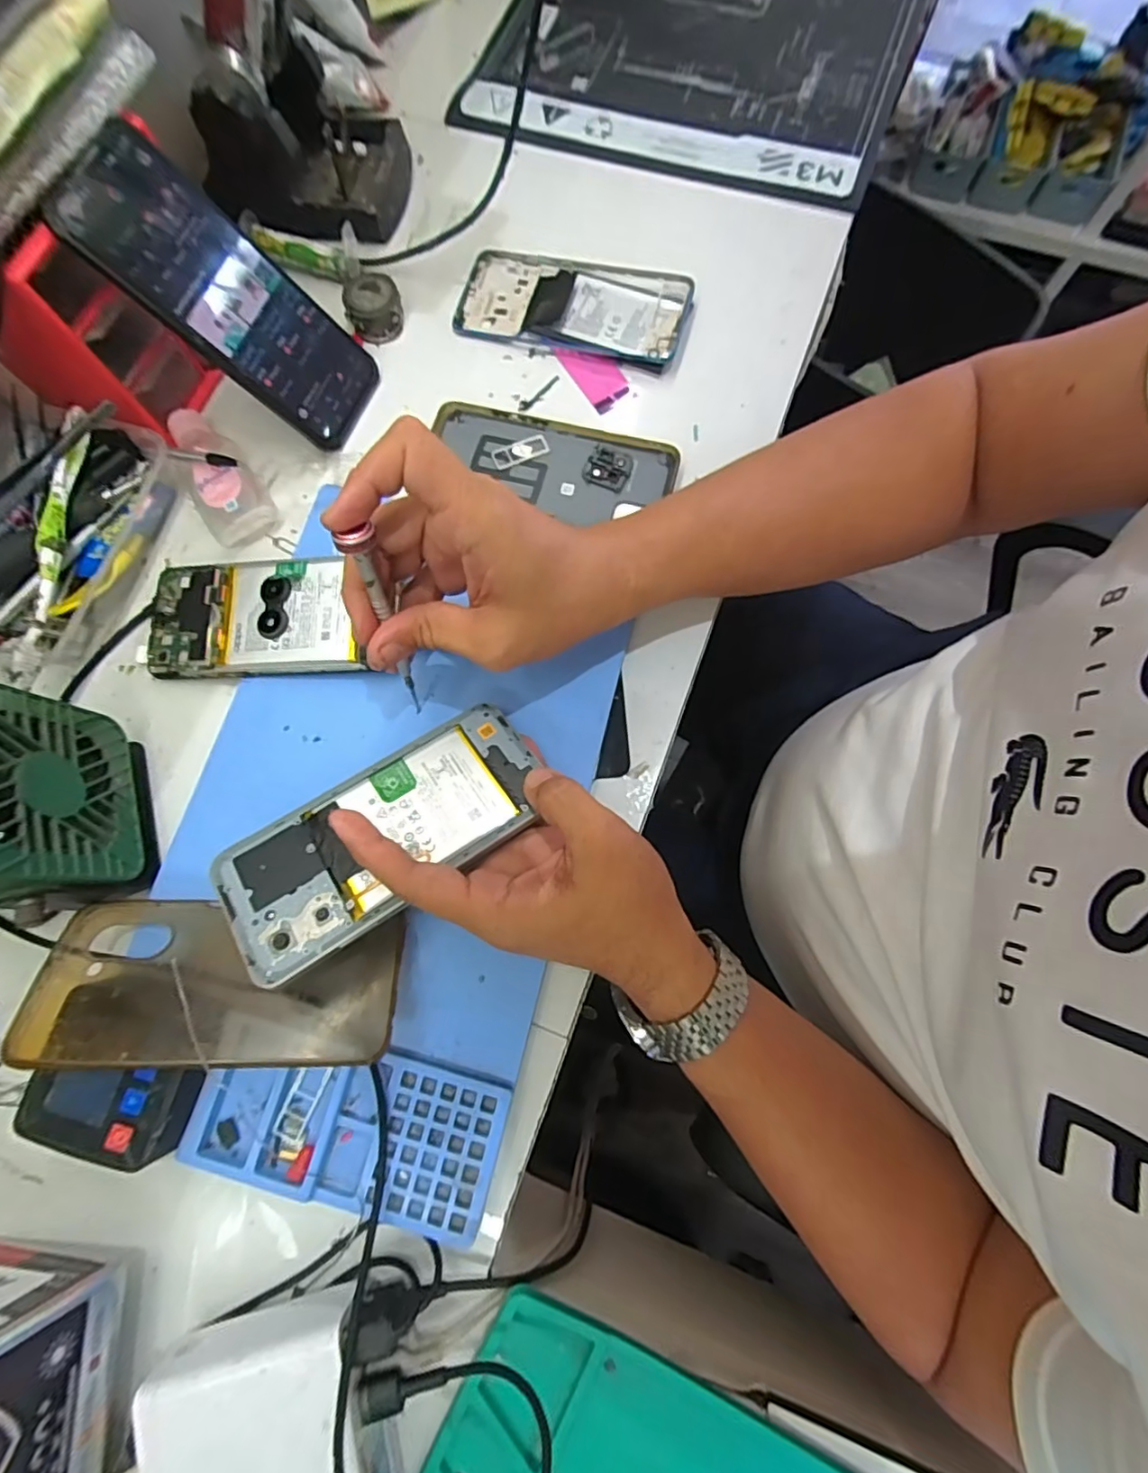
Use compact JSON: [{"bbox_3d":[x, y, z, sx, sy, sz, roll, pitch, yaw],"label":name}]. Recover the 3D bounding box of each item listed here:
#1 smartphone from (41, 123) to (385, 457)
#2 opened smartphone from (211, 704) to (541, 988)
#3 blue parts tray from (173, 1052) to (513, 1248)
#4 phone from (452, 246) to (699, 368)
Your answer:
[{"bbox_3d":[-0.206,-0.266,0.364,0.009,0.168,0.079,9,71,47],"label":"smartphone"},{"bbox_3d":[-0.093,0.047,0.299,0.161,0.004,0.073,-32,64,-16],"label":"opened smartphone"},{"bbox_3d":[-0.112,0.192,0.293,0.149,0.008,0.069,14,76,3],"label":"blue parts tray"},{"bbox_3d":[-0.002,-0.312,0.429,0.165,0.013,0.076,17,77,4],"label":"phone"}]

